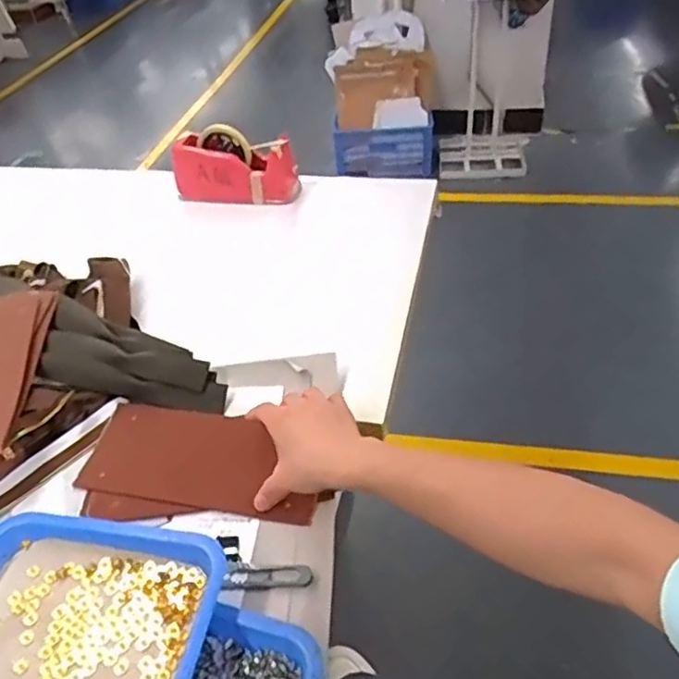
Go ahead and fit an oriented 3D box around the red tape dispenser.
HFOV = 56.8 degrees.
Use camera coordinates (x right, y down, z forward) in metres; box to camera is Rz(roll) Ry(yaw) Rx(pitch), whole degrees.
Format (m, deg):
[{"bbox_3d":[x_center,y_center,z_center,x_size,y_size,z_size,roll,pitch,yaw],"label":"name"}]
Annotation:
[{"bbox_3d":[-0.172,-0.284,1.041,0.204,0.112,0.060,-3,42,3],"label":"red tape dispenser"}]

